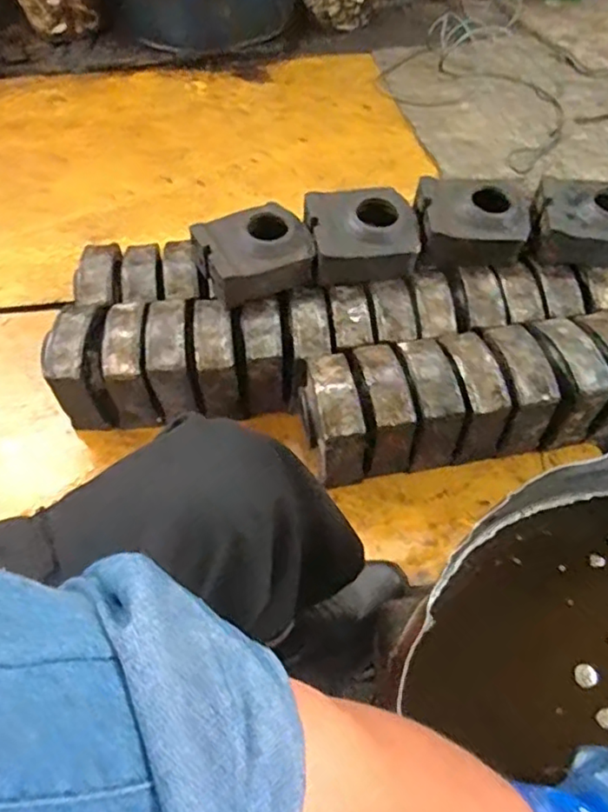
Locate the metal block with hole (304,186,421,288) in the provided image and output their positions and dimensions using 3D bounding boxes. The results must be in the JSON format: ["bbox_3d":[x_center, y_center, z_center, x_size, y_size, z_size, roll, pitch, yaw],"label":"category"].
[{"bbox_3d":[0.102,-0.304,1.079,0.185,0.079,0.166,-10,55,-4],"label":"metal block with hole"}]

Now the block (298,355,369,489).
[{"bbox_3d":[0.043,0.024,1.002,0.083,0.168,0.154,-11,55,-5],"label":"block"}]

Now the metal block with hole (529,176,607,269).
[{"bbox_3d":[0.510,-0.328,1.088,0.191,0.071,0.151,5,55,6],"label":"metal block with hole"}]

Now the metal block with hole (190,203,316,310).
[{"bbox_3d":[-0.084,-0.265,1.064,0.186,0.086,0.147,-19,56,-11],"label":"metal block with hole"}]

